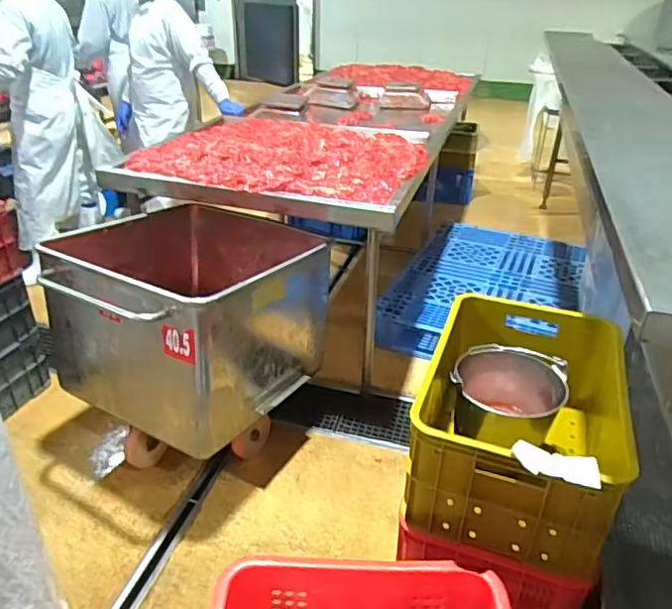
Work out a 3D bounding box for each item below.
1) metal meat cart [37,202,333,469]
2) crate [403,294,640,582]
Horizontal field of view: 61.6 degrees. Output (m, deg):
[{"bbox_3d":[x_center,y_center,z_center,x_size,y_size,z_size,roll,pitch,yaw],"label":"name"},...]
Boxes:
[{"bbox_3d":[-0.420,0.054,1.780,0.626,0.590,0.761,22,38,25],"label":"metal meat cart"},{"bbox_3d":[0.366,0.214,1.153,0.351,0.253,0.526,14,36,14],"label":"crate"}]

